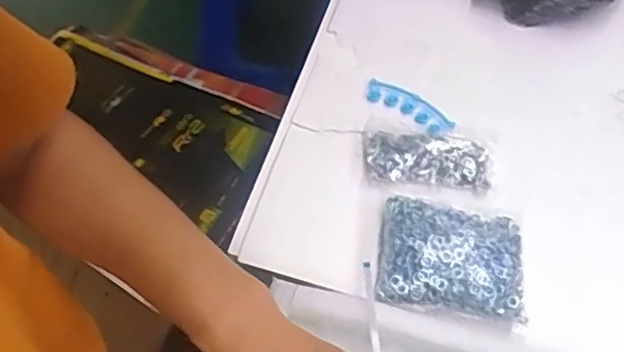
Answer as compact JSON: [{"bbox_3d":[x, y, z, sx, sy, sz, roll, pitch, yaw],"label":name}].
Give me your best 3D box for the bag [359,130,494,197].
[{"bbox_3d":[0.111,-0.015,0.618,0.124,0.019,0.059,9,54,2],"label":"bag"}]

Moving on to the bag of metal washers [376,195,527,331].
[{"bbox_3d":[0.117,0.069,0.549,0.120,0.024,0.102,12,54,5],"label":"bag of metal washers"}]

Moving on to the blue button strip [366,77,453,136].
[{"bbox_3d":[0.099,-0.070,0.665,0.093,0.009,0.035,32,58,18],"label":"blue button strip"}]

